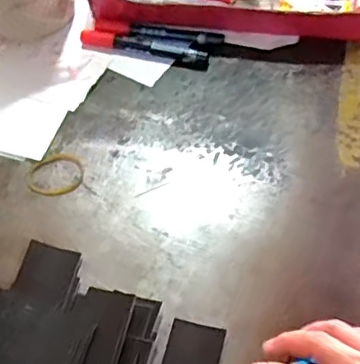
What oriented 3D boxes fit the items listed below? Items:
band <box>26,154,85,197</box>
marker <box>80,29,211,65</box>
[{"bbox_3d":[-0.116,-0.006,0.561,0.054,0.004,0.044,-20,64,-11],"label":"band"},{"bbox_3d":[-0.038,-0.140,0.626,0.134,0.011,0.017,12,62,6],"label":"marker"}]

